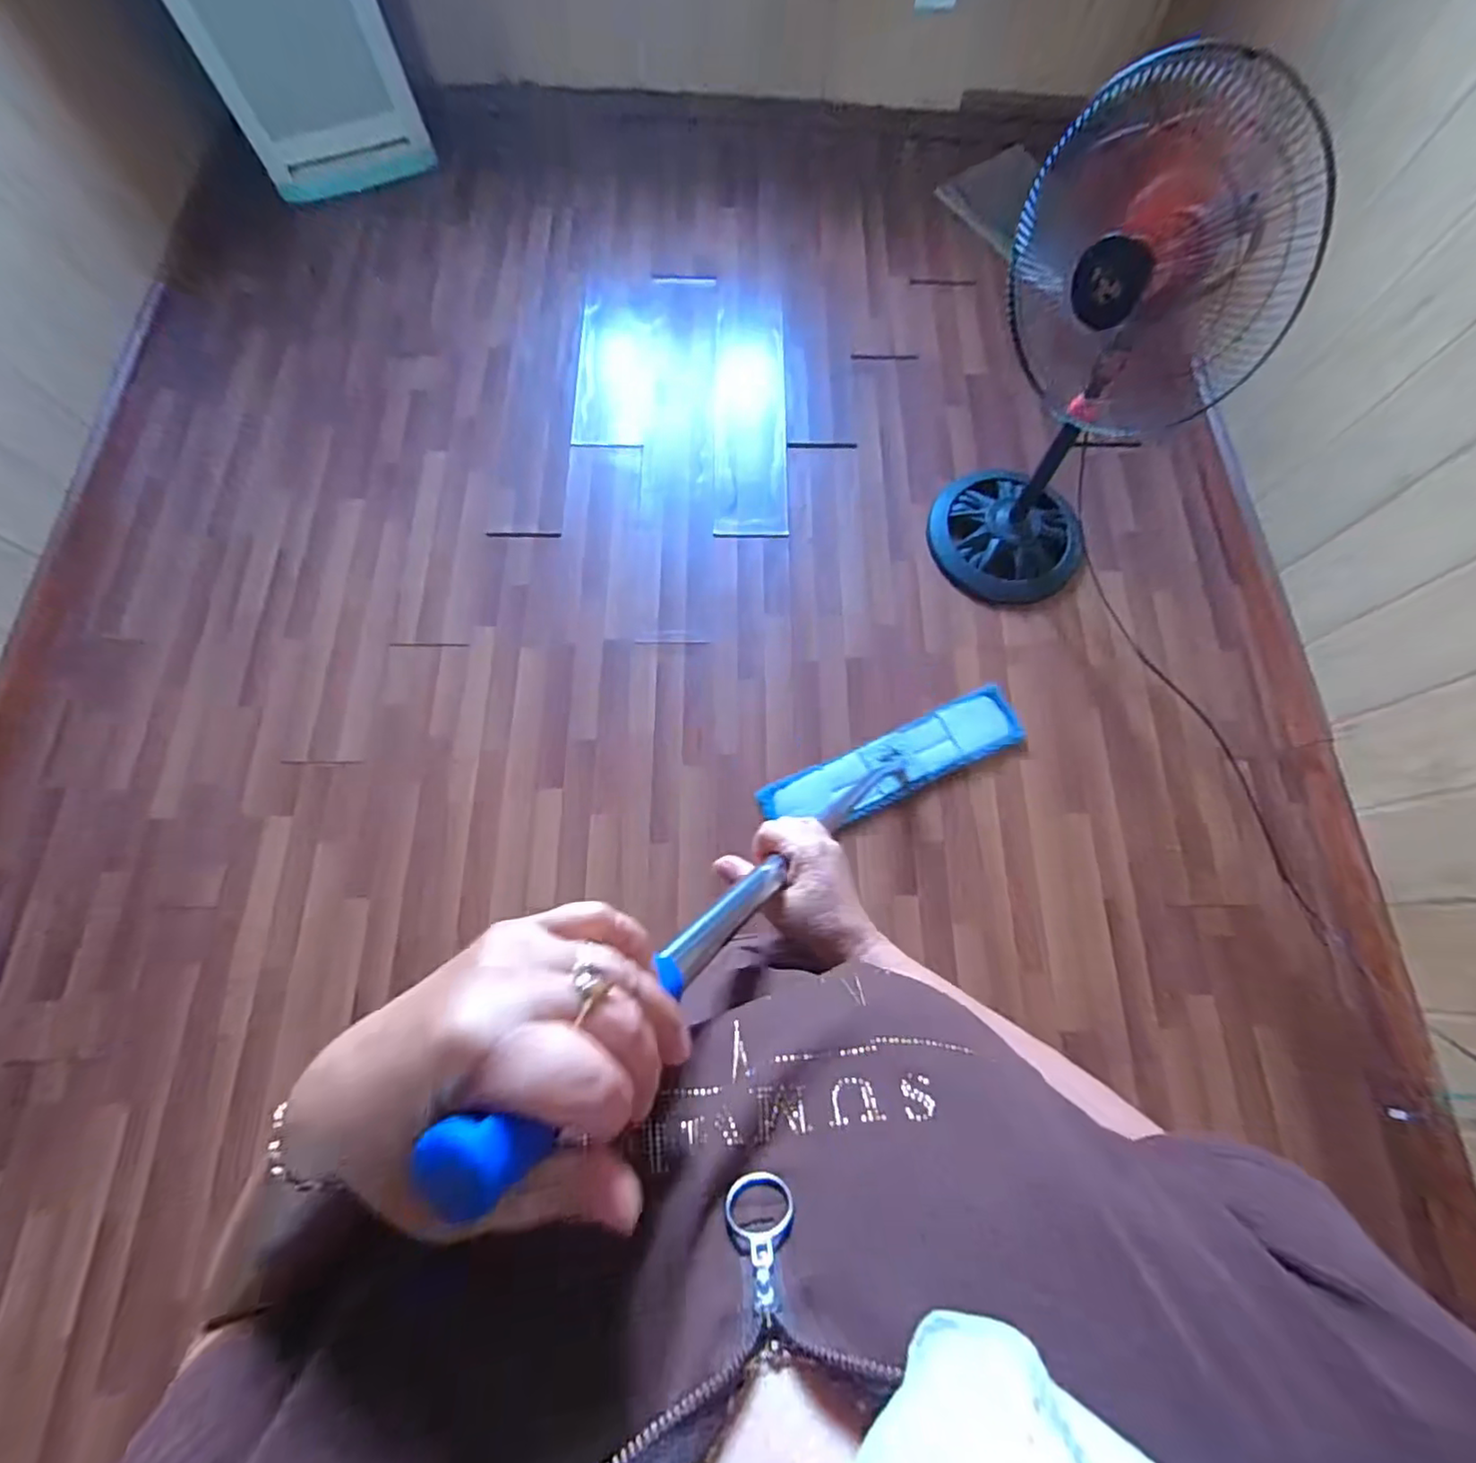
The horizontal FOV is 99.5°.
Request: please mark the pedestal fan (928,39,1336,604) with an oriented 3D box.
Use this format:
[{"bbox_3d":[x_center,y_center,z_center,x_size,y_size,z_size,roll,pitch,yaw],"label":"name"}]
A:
[{"bbox_3d":[0.614,-0.604,1.146,0.311,0.881,0.400,-30,76,-10],"label":"pedestal fan"}]

